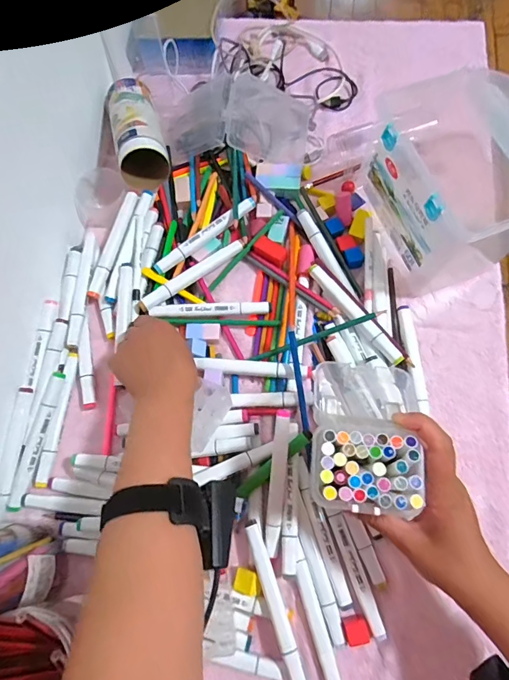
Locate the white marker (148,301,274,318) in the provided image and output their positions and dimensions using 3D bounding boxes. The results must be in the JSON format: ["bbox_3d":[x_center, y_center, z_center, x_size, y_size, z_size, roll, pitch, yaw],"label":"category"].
[{"bbox_3d":[-0.053,-0.036,0.512,0.145,0.015,0.016,-3,71,-1],"label":"white marker"}]

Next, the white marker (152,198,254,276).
[{"bbox_3d":[-0.061,-0.132,0.538,0.151,0.021,0.019,-36,75,-12],"label":"white marker"}]

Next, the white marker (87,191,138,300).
[{"bbox_3d":[-0.183,-0.125,0.539,0.021,0.013,0.147,16,71,5],"label":"white marker"}]

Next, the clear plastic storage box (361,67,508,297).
[{"bbox_3d":[0.263,-0.202,0.502,0.233,0.141,0.207,-21,71,-4],"label":"clear plastic storage box"}]

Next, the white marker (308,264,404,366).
[{"bbox_3d":[0.118,-0.031,0.502,0.016,0.019,0.152,-35,75,-12],"label":"white marker"}]

